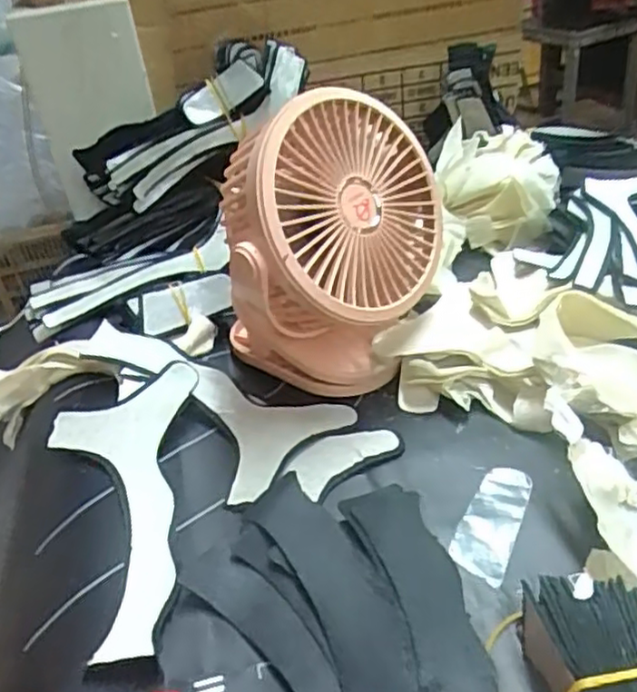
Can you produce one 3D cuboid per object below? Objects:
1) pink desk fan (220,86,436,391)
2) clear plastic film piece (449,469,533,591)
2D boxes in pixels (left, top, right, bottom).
[{"bbox_3d":[0.008,-0.060,0.413,0.126,0.164,0.118,-17,36,-14],"label":"pink desk fan"},{"bbox_3d":[0.084,0.085,0.338,0.026,0.005,0.067,12,39,25],"label":"clear plastic film piece"}]

